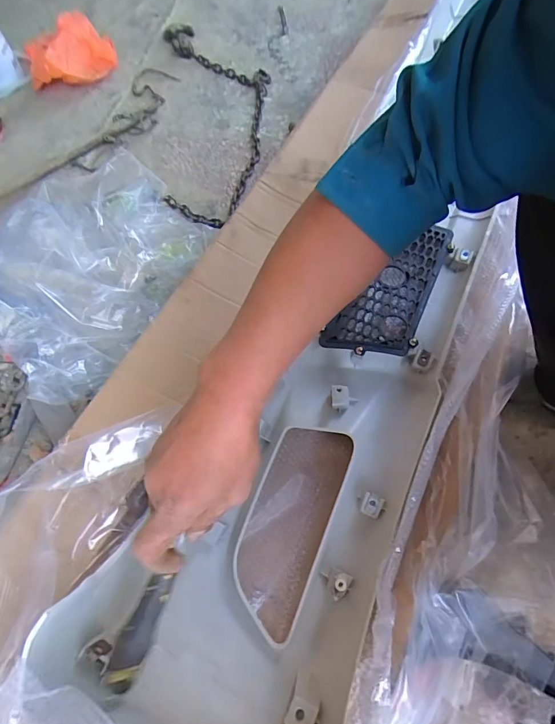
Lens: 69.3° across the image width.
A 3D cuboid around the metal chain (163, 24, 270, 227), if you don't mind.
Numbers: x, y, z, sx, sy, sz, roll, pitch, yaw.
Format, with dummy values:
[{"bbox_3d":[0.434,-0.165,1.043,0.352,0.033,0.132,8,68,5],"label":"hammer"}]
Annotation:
[{"bbox_3d":[-0.136,-0.597,0.906,0.239,0.019,0.698,-7,67,-2],"label":"metal chain"}]

